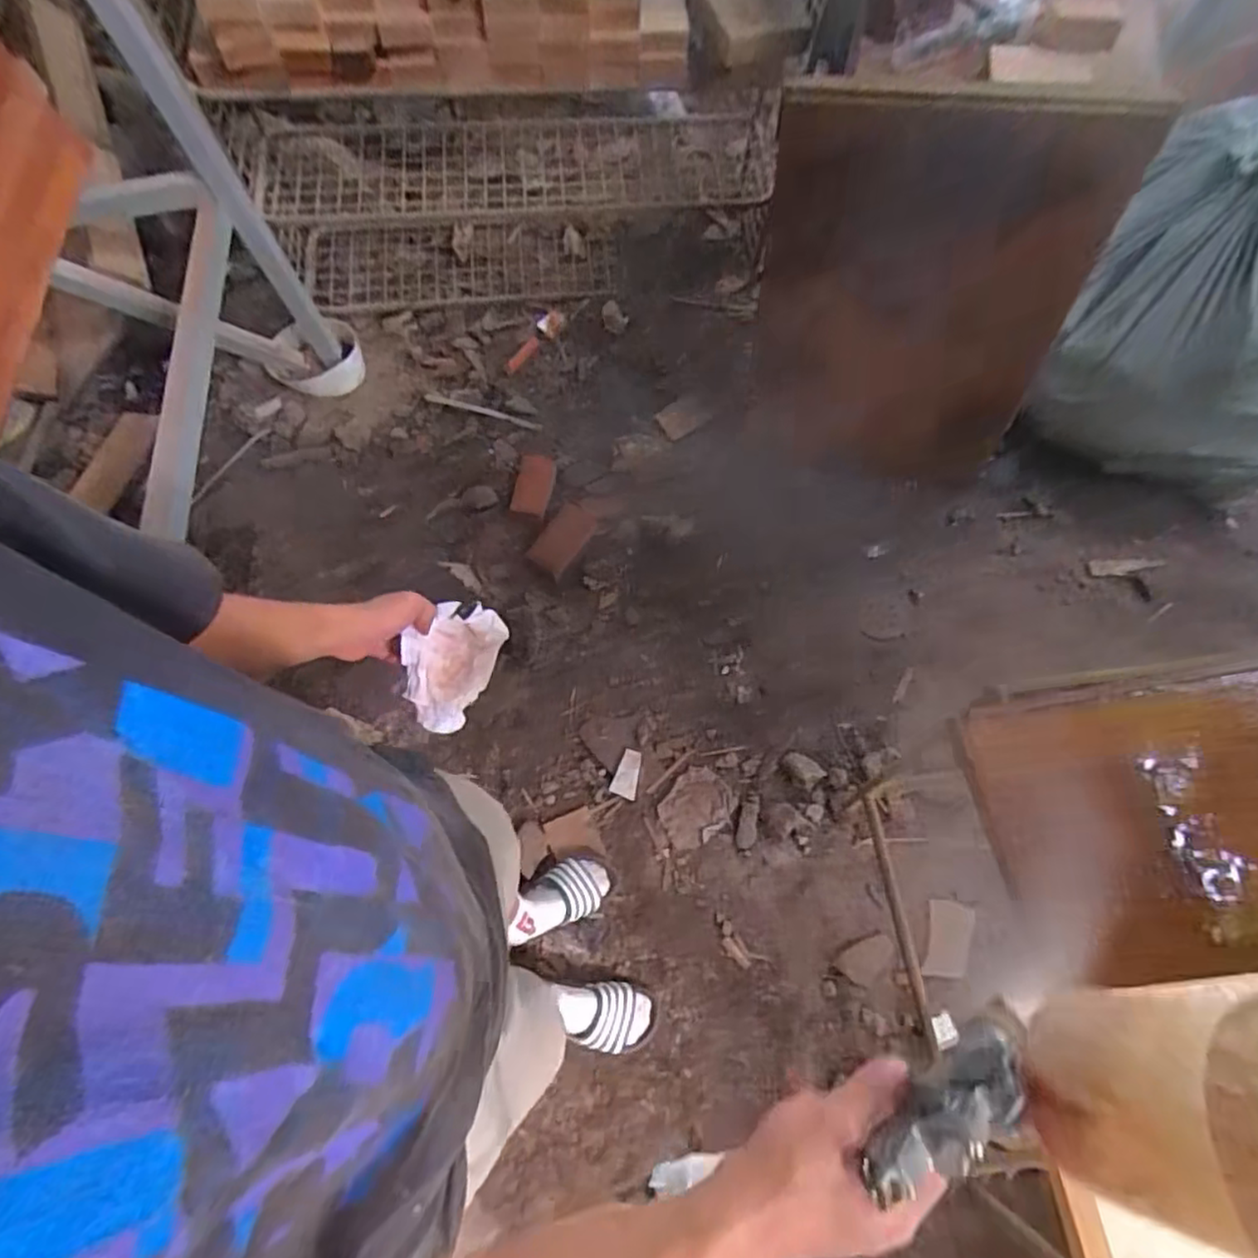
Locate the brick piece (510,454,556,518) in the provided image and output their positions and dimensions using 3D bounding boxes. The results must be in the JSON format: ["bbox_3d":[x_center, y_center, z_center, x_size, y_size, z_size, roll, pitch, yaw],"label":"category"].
[{"bbox_3d":[-0.250,-0.369,1.757,0.104,0.046,0.206,4,65,3],"label":"brick piece"}]

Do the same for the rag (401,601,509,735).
[{"bbox_3d":[-0.211,0.041,0.786,0.045,0.157,0.150,11,59,35],"label":"rag"}]

